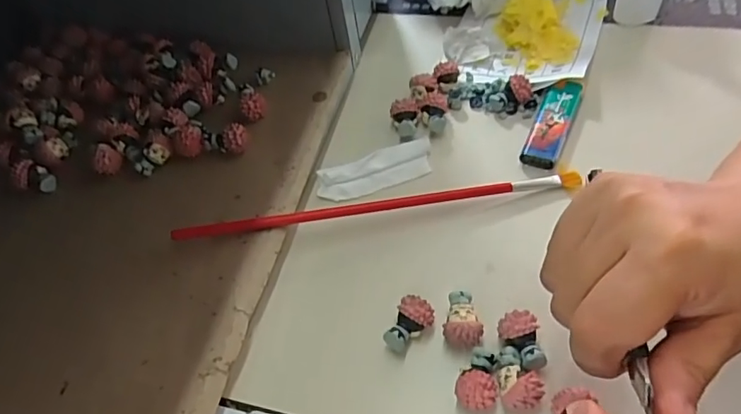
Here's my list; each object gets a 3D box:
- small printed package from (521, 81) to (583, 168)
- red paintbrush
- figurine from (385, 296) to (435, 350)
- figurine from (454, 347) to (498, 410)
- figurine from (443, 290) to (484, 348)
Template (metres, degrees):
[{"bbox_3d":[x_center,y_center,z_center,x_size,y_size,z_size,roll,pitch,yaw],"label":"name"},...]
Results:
[{"bbox_3d":[0.121,-0.057,0.354,0.023,0.009,0.072,17,58,20],"label":"small printed package"},{"bbox_3d":[0.007,-0.001,0.324,0.247,0.011,0.009,-10,53,1],"label":"red paintbrush"},{"bbox_3d":[0.021,0.063,0.280,0.019,0.018,0.028,19,59,21],"label":"figurine"},{"bbox_3d":[0.052,0.085,0.258,0.019,0.021,0.031,16,58,19],"label":"figurine"},{"bbox_3d":[0.049,0.059,0.278,0.019,0.019,0.029,7,55,14],"label":"figurine"}]

